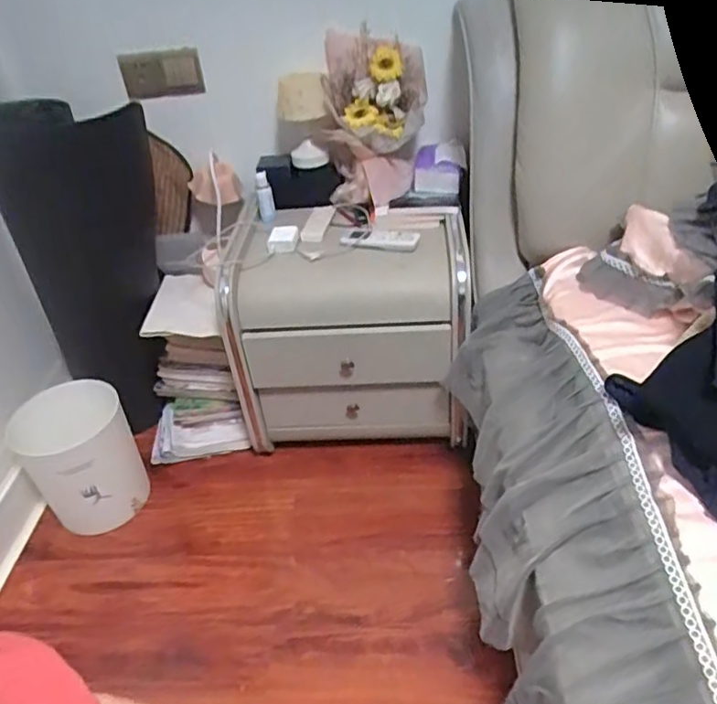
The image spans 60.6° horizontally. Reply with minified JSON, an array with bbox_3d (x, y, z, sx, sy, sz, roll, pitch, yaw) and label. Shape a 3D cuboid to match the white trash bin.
[{"bbox_3d":[-0.571,0.228,1.277,0.209,0.271,0.208,-4,37,3],"label":"white trash bin"}]

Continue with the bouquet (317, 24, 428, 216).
[{"bbox_3d":[0.030,-0.466,1.274,0.153,0.334,0.181,19,44,30],"label":"bouquet"}]

